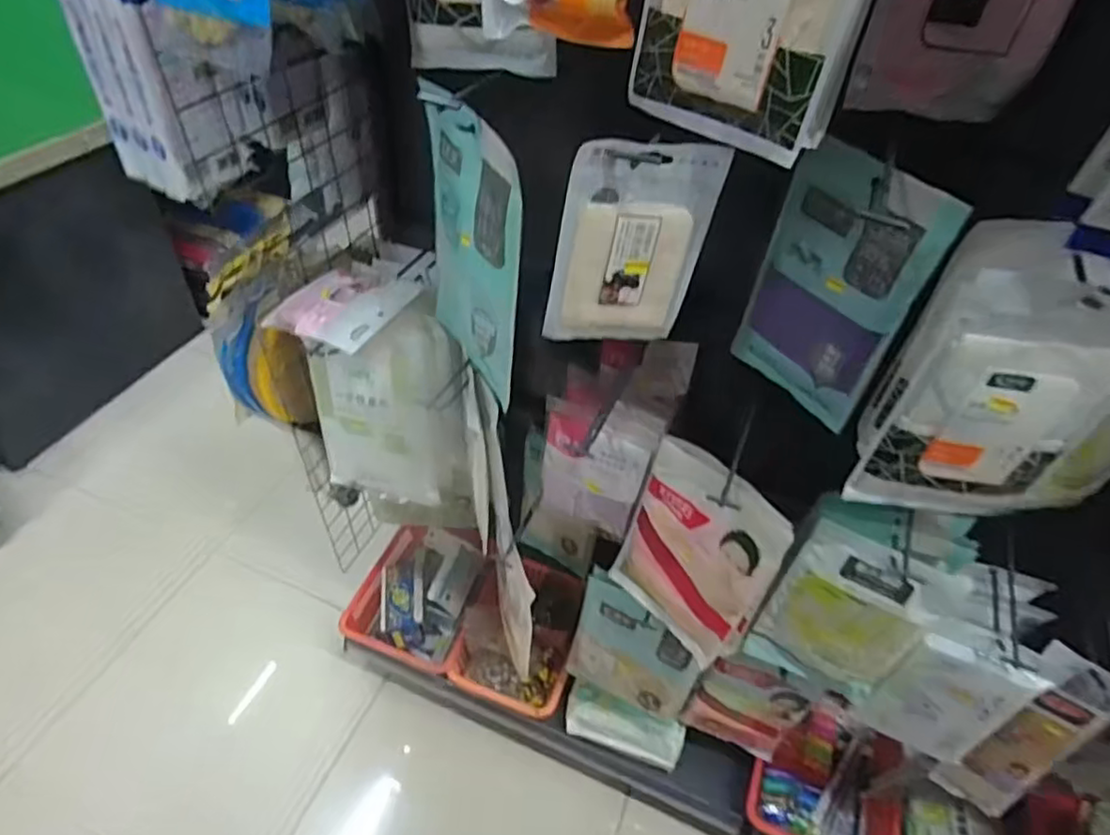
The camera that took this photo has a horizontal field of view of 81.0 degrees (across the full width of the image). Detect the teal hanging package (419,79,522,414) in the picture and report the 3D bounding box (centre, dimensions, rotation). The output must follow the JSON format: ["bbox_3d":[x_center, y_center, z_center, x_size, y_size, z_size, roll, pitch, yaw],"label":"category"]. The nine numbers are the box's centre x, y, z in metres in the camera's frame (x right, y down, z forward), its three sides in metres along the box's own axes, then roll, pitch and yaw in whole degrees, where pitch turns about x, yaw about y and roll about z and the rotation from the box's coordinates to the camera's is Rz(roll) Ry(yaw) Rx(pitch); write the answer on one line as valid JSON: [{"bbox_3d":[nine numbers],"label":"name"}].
[{"bbox_3d":[-0.089,-0.178,0.684,0.020,0.282,0.190,-21,52,-23],"label":"teal hanging package"}]

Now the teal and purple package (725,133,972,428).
[{"bbox_3d":[0.279,-0.130,0.668,0.017,0.263,0.163,-26,54,-26],"label":"teal and purple package"}]

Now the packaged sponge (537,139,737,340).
[{"bbox_3d":[0.067,-0.146,0.575,0.136,0.191,0.013,-4,47,-9],"label":"packaged sponge"}]

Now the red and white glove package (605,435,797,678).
[{"bbox_3d":[0.178,0.177,0.833,0.026,0.288,0.194,-24,50,-39],"label":"red and white glove package"}]

